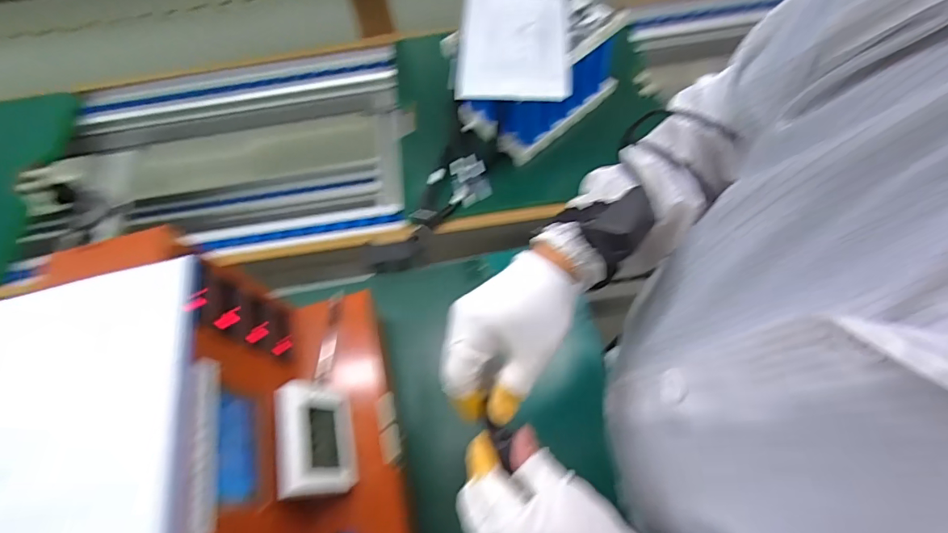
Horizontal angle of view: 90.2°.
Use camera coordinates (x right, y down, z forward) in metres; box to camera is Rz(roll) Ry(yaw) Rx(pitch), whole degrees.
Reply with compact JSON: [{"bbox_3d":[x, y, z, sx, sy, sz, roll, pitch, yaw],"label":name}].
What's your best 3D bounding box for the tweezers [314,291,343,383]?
[{"bbox_3d":[-0.189,0.090,0.621,0.018,0.015,0.125,-1,60,2],"label":"tweezers"}]

